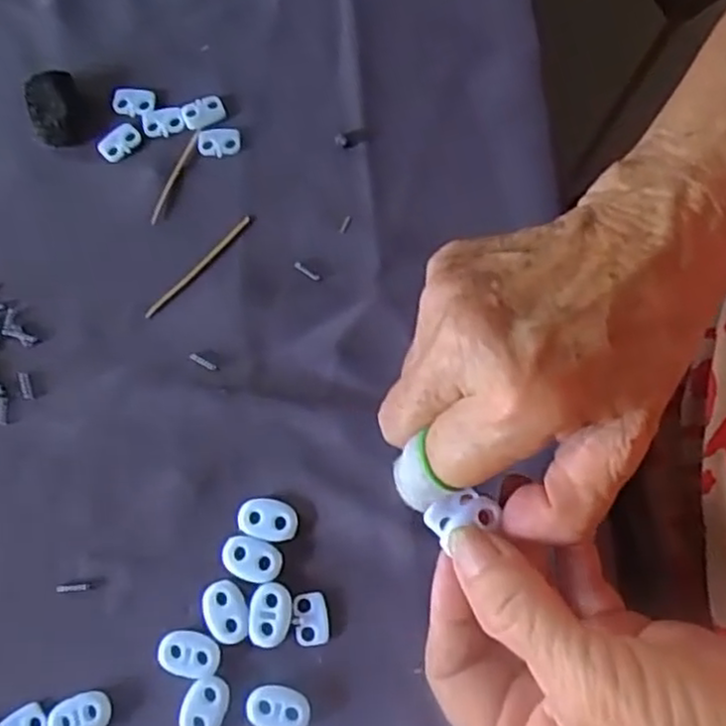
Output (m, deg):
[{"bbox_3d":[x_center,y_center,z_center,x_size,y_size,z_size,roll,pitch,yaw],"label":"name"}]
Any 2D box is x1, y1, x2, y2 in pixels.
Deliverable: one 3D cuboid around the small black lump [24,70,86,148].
[{"bbox_3d":[-0.136,-0.112,0.320,0.023,0.010,0.033,-21,76,-6],"label":"small black lump"}]

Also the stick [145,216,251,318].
[{"bbox_3d":[-0.069,-0.041,0.305,0.004,0.004,0.060,42,79,10],"label":"stick"}]

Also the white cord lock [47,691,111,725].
[{"bbox_3d":[-0.103,0.129,0.263,0.022,0.005,0.016,-12,75,-3],"label":"white cord lock"}]

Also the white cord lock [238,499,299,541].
[{"bbox_3d":[-0.036,0.060,0.277,0.022,0.004,0.014,8,75,2],"label":"white cord lock"}]

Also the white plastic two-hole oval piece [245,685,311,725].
[{"bbox_3d":[-0.031,0.125,0.260,0.023,0.004,0.015,16,76,4],"label":"white plastic two-hole oval piece"}]

